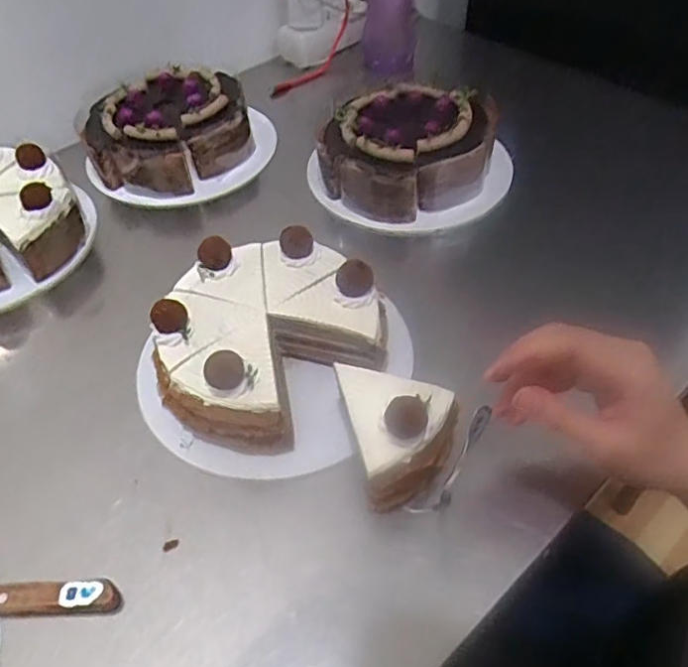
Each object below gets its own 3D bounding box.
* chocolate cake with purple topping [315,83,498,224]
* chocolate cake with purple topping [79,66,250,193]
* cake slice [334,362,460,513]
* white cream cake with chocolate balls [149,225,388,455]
[{"bbox_3d":[0.066,-0.190,0.625,0.159,0.067,0.151,18,52,19],"label":"chocolate cake with purple topping"},{"bbox_3d":[-0.192,-0.227,0.660,0.136,0.068,0.175,34,58,29],"label":"chocolate cake with purple topping"},{"bbox_3d":[0.039,0.063,0.402,0.070,0.072,0.080,-12,48,-7],"label":"cake slice"},{"bbox_3d":[-0.060,-0.001,0.458,0.172,0.080,0.149,-36,55,-25],"label":"white cream cake with chocolate balls"}]

